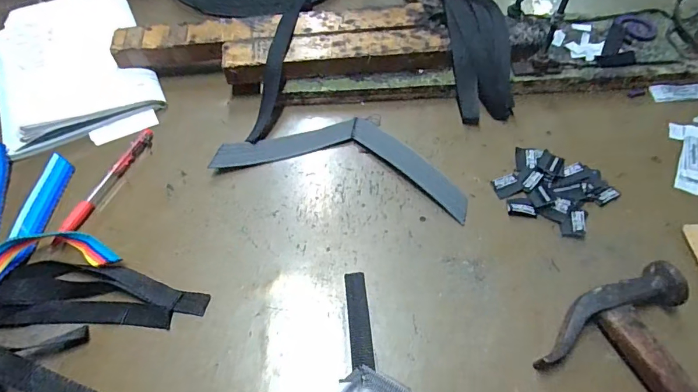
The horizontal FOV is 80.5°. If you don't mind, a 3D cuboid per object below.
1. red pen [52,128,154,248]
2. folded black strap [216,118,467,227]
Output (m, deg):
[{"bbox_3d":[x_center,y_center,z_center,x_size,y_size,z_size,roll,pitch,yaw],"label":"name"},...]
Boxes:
[{"bbox_3d":[-0.218,-0.012,0.371,0.014,0.010,0.131,16,59,11],"label":"red pen"},{"bbox_3d":[-0.002,-0.040,0.386,0.227,0.012,0.087,11,59,8],"label":"folded black strap"}]

